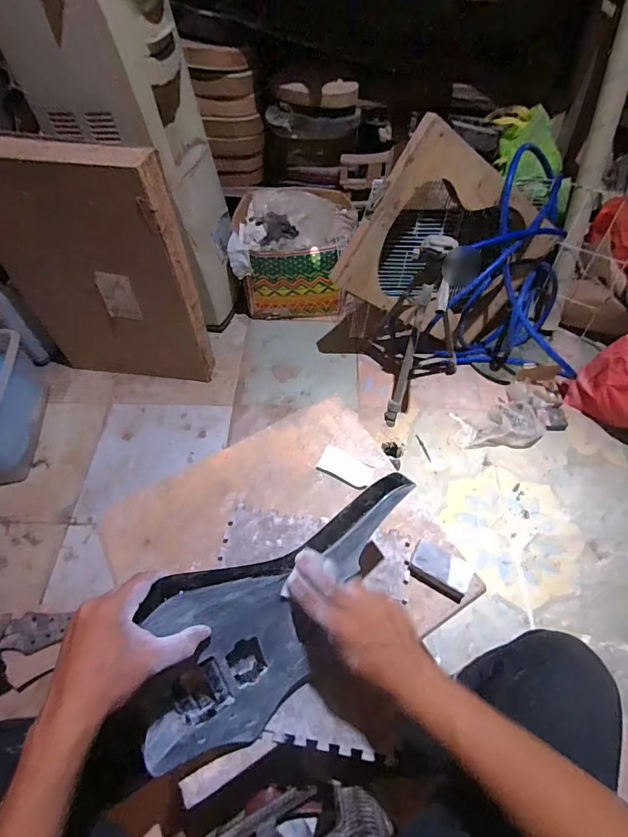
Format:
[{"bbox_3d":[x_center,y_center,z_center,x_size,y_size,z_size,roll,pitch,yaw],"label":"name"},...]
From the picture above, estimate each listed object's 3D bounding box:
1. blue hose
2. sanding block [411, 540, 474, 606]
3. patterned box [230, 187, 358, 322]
[{"bbox_3d":[0.634,-0.444,1.305,0.417,0.509,0.471,14,58,9],"label":"blue hose"},{"bbox_3d":[0.199,0.237,0.657,0.090,0.034,0.056,25,61,16],"label":"sanding block"},{"bbox_3d":[-0.066,-0.595,1.519,0.400,0.313,0.340,-4,58,-3],"label":"patterned box"}]

